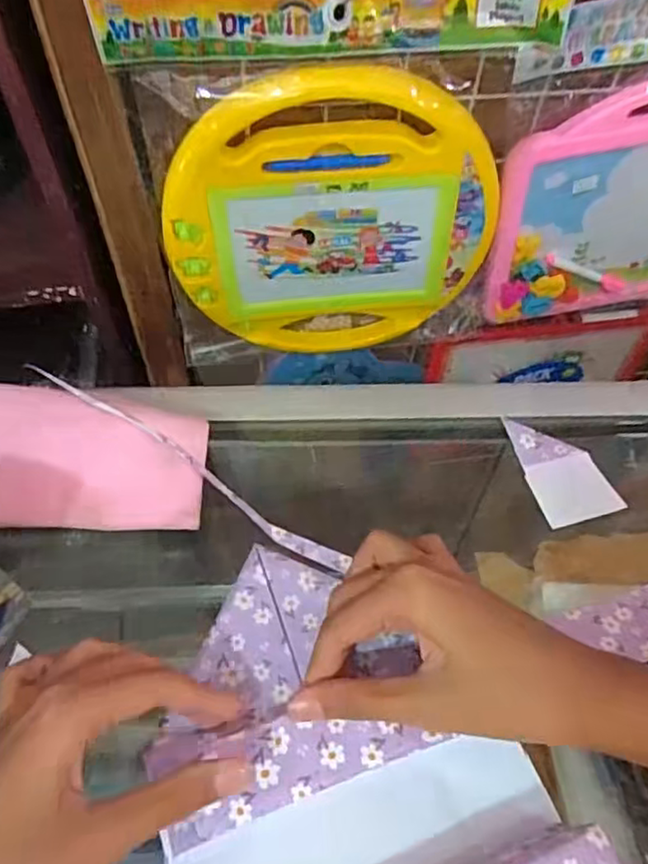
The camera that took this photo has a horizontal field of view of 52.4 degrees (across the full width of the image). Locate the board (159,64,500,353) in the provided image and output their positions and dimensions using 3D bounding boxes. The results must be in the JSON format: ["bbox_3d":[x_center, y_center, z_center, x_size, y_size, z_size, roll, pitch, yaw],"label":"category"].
[{"bbox_3d":[0.006,-0.173,0.576,0.272,0.262,0.028,-3,57,-5],"label":"board"}]

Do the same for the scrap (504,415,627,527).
[{"bbox_3d":[0.132,0.018,0.368,0.041,0.004,0.068,-15,63,-4],"label":"scrap"}]

